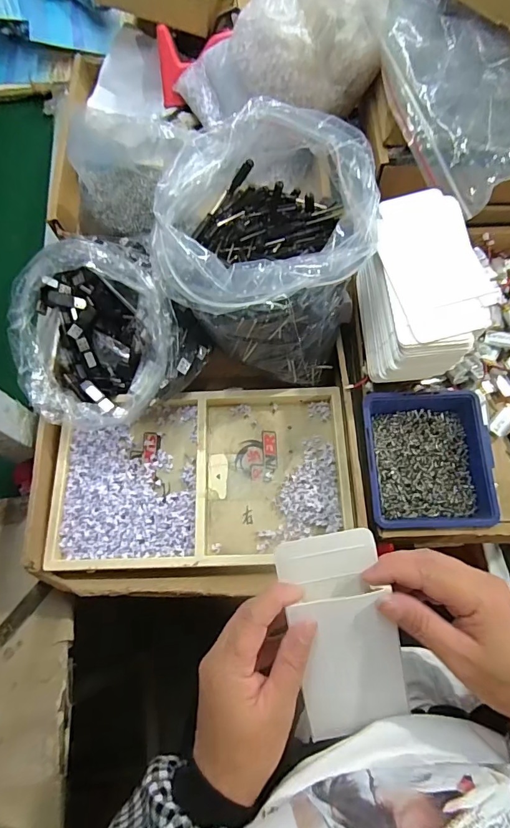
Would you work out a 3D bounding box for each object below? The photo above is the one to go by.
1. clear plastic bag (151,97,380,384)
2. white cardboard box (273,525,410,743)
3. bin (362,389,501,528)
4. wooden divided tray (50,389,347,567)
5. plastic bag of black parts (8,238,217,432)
[{"bbox_3d":[0.013,-0.175,0.465,0.201,0.181,0.207,15,71,7],"label":"clear plastic bag"},{"bbox_3d":[0.060,0.149,0.295,0.068,0.025,0.133,-12,89,-3],"label":"white cardboard box"},{"bbox_3d":[0.180,0.051,0.473,0.125,0.050,0.141,-1,69,1],"label":"bin"},{"bbox_3d":[-0.059,0.070,0.503,0.322,0.034,0.187,-3,69,0],"label":"wooden divided tray"},{"bbox_3d":[-0.177,-0.092,0.504,0.197,0.134,0.194,-33,72,-10],"label":"plastic bag of black parts"}]

